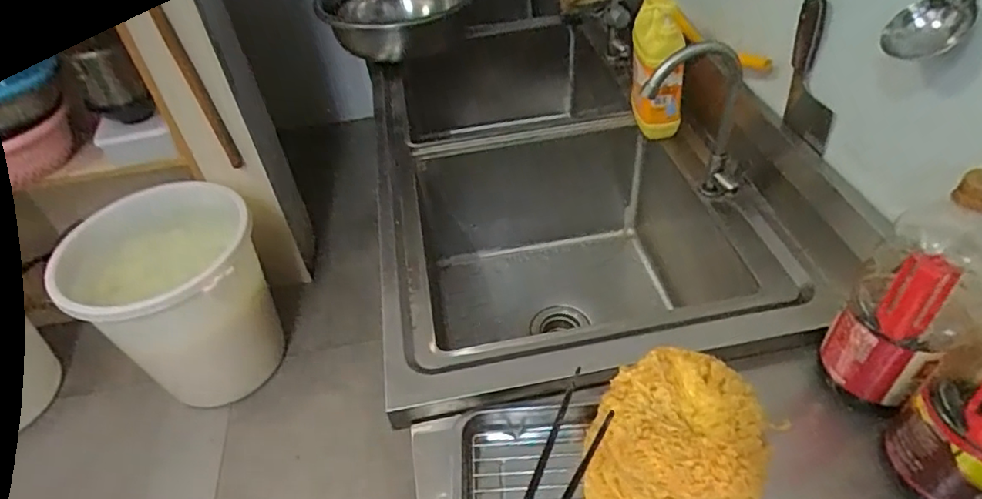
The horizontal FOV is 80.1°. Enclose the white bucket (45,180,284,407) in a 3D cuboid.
[{"bbox_3d":[-0.804,0.135,1.550,0.411,0.449,0.445,-16,45,-10],"label":"white bucket"}]

